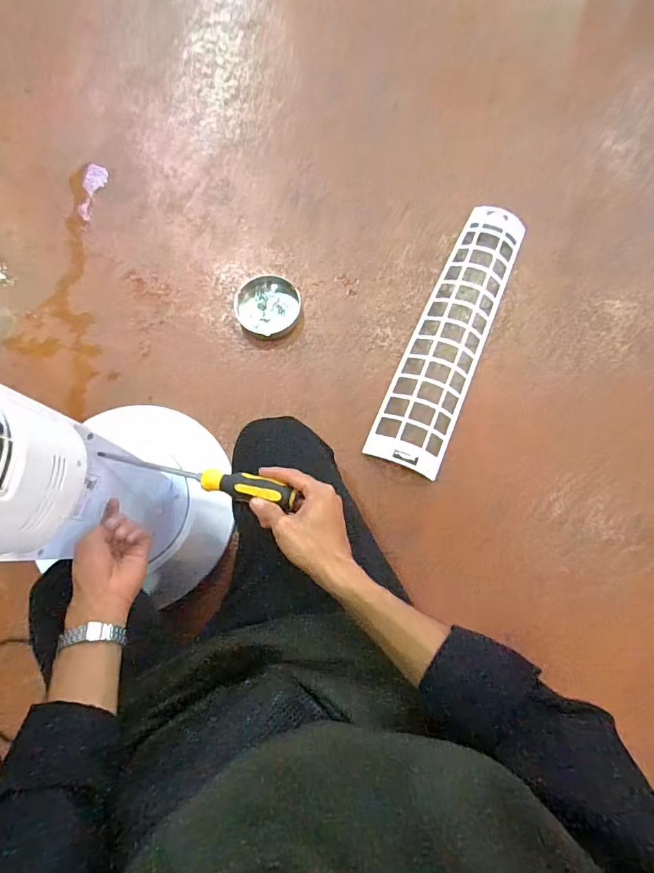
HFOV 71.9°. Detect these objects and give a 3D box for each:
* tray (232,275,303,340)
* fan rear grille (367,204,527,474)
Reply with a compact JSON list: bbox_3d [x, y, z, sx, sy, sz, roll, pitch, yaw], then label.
[{"bbox_3d":[-0.112,-0.245,0.849,0.121,0.027,0.109,5,78,0],"label":"tray"},{"bbox_3d":[0.231,-0.192,0.838,0.130,0.041,0.535,23,79,3],"label":"fan rear grille"}]

